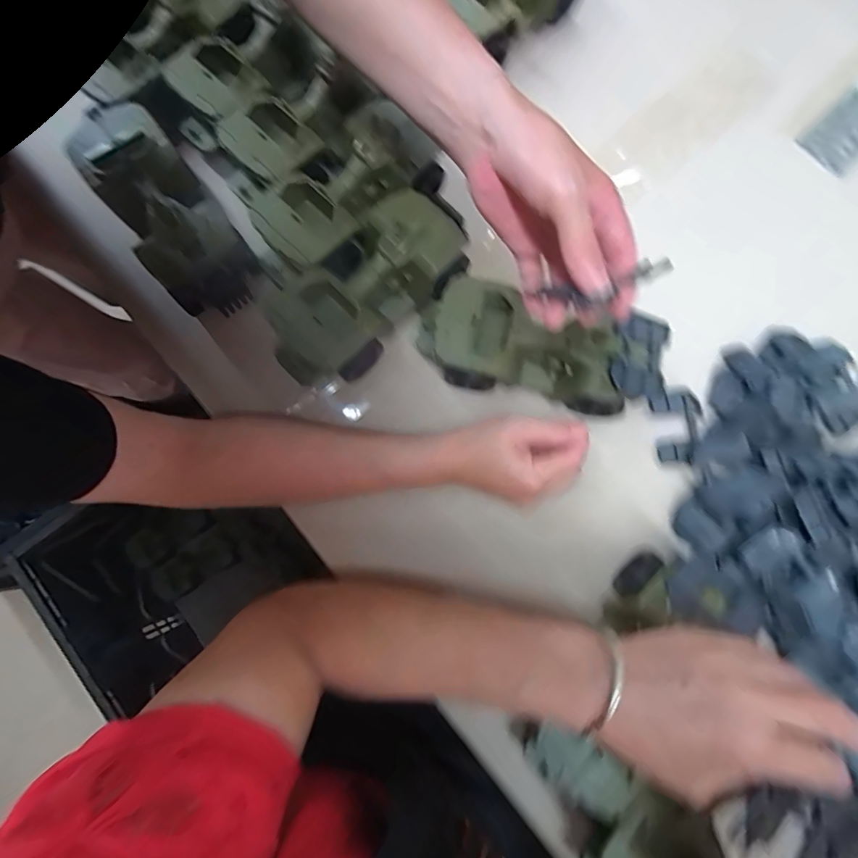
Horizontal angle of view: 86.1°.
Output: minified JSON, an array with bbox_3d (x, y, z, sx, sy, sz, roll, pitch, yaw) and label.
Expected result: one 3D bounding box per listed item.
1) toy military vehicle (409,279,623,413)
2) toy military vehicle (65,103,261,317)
[{"bbox_3d":[0.078,-0.068,0.393,0.168,0.085,0.071,14,80,3],"label":"toy military vehicle"},{"bbox_3d":[-0.225,-0.188,0.415,0.084,0.083,0.171,-35,81,-6],"label":"toy military vehicle"}]

